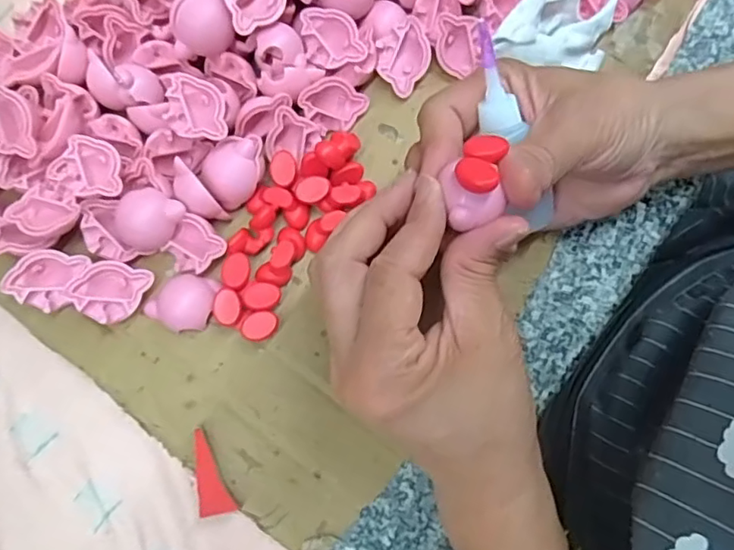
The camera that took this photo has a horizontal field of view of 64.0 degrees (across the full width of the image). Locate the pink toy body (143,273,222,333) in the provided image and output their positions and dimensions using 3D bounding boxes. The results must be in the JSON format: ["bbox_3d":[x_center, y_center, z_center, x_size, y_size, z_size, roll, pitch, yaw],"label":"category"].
[{"bbox_3d":[-0.089,0.012,0.282,0.030,0.008,0.028,0,78,-1],"label":"pink toy body"}]

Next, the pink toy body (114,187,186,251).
[{"bbox_3d":[-0.104,-0.025,0.282,0.028,0.019,0.027,0,78,-1],"label":"pink toy body"}]

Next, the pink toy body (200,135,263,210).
[{"bbox_3d":[-0.063,-0.052,0.284,0.024,0.015,0.032,43,80,7],"label":"pink toy body"}]

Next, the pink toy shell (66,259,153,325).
[{"bbox_3d":[-0.122,0.008,0.278,0.032,0.015,0.028,19,78,3],"label":"pink toy shell"}]

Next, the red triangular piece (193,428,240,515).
[{"bbox_3d":[-0.073,0.090,0.264,0.015,0.004,0.039,-24,75,-27],"label":"red triangular piece"}]

